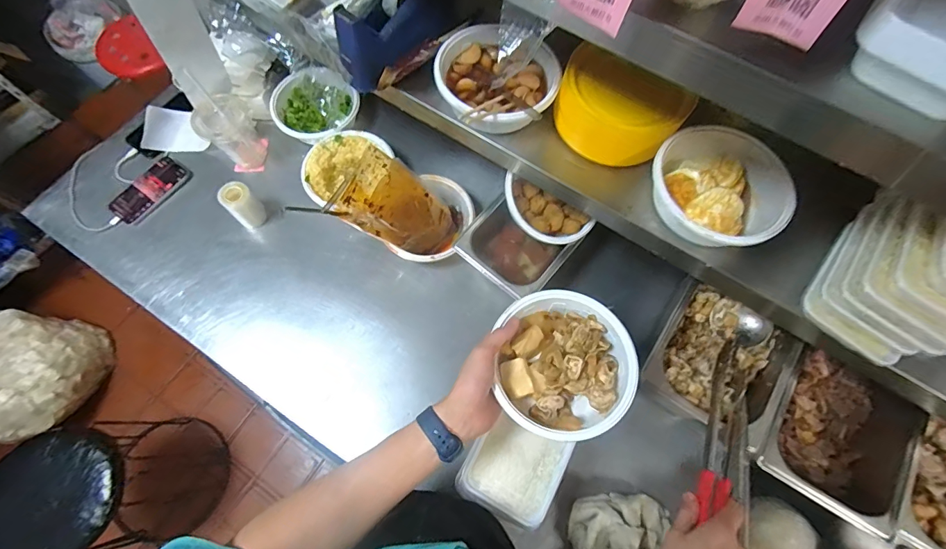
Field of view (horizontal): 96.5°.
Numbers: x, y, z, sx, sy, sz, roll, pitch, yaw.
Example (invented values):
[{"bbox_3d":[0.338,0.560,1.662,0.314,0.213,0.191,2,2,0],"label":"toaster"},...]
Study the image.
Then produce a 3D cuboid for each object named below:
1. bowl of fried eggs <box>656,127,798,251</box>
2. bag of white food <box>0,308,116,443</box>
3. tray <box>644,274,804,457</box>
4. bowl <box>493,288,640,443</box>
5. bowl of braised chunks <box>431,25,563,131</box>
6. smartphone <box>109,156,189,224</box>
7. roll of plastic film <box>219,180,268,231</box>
[{"bbox_3d":[0.317,-0.111,0.546,0.157,0.052,0.166,1,70,-2],"label":"bowl of fried eggs"},{"bbox_3d":[-1.384,0.305,1.303,0.324,0.273,0.369,16,70,4],"label":"bag of white food"},{"bbox_3d":[0.355,0.134,0.647,0.176,0.116,0.192,31,72,9],"label":"tray"},{"bbox_3d":[0.108,0.106,0.509,0.149,0.062,0.169,3,70,-1],"label":"bowl"},{"bbox_3d":[0.035,-0.275,0.597,0.166,0.061,0.176,1,70,-2],"label":"bowl of braised chunks"},{"bbox_3d":[-0.622,-0.164,0.808,0.069,0.016,0.143,36,72,-3],"label":"smartphone"},{"bbox_3d":[-0.413,-0.124,0.759,0.052,0.081,0.051,1,70,-2],"label":"roll of plastic film"}]

